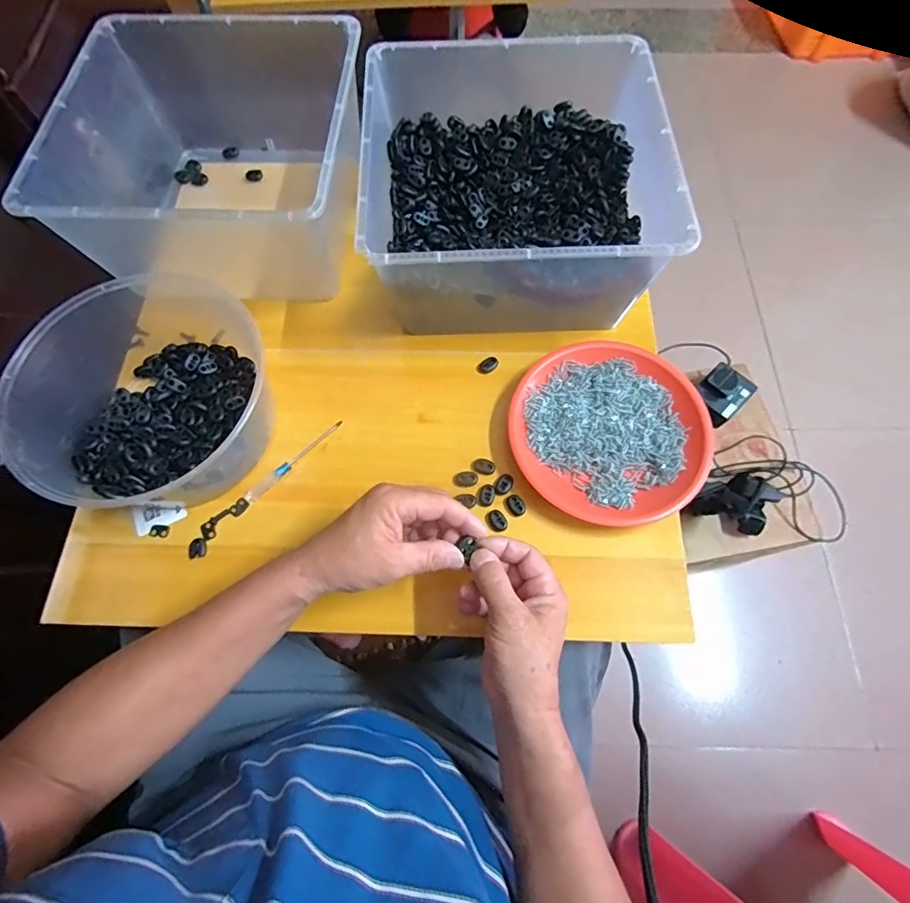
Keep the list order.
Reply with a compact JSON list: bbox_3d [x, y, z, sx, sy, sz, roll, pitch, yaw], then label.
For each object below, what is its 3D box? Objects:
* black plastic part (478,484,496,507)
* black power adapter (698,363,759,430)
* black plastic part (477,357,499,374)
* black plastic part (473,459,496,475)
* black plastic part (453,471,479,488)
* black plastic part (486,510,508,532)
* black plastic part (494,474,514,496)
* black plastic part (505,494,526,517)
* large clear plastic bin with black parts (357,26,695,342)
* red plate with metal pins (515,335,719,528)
[{"bbox_3d":[0.032,0.044,0.474,0.016,0.004,0.022,23,70,10],"label":"black plastic part"},{"bbox_3d":[0.434,-0.093,0.782,0.073,0.051,0.079,41,74,15],"label":"black power adapter"},{"bbox_3d":[0.036,-0.095,0.530,0.023,0.006,0.016,-29,70,-10],"label":"black plastic part"},{"bbox_3d":[0.030,0.015,0.484,0.022,0.007,0.016,15,69,7],"label":"black plastic part"},{"bbox_3d":[0.011,0.028,0.481,0.024,0.004,0.017,-13,68,-4],"label":"black plastic part"},{"bbox_3d":[0.041,0.067,0.466,0.016,0.009,0.022,-34,71,-12],"label":"black plastic part"},{"bbox_3d":[0.049,0.032,0.476,0.016,0.004,0.023,29,71,12],"label":"black plastic part"},{"bbox_3d":[0.059,0.053,0.471,0.017,0.004,0.021,-30,71,-11],"label":"black plastic part"},{"bbox_3d":[0.059,-0.278,0.528,0.290,0.140,0.296,-1,68,1],"label":"large clear plastic bin with black parts"},{"bbox_3d":[0.155,-0.022,0.489,0.188,0.027,0.189,0,68,1],"label":"red plate with metal pins"}]

